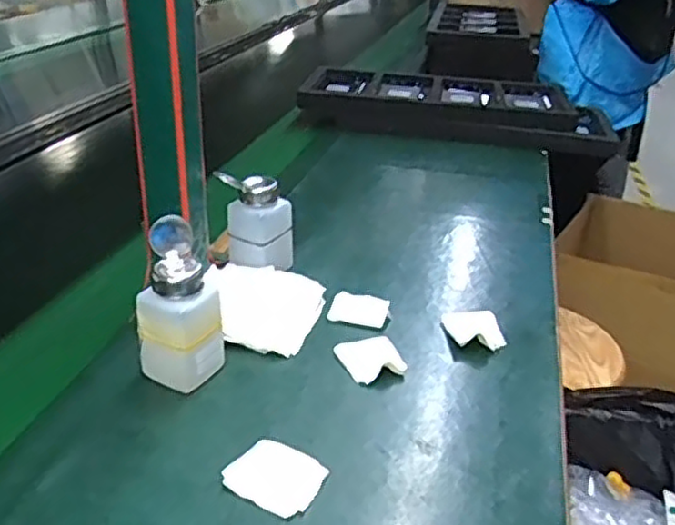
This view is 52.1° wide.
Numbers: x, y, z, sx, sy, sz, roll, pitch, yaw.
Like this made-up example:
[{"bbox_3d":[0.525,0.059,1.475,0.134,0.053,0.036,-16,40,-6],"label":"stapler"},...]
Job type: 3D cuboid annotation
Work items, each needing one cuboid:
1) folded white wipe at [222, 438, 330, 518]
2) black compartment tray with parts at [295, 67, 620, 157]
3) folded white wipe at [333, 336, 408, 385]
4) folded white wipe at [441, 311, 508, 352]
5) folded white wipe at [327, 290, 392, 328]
[{"bbox_3d":[-0.041,0.147,0.479,0.060,0.009,0.052,17,31,27],"label":"folded white wipe"},{"bbox_3d":[0.210,-0.286,1.262,0.553,0.070,0.232,8,28,11],"label":"black compartment tray with parts"},{"bbox_3d":[0.030,0.083,0.607,0.050,0.009,0.058,-9,29,-20],"label":"folded white wipe"},{"bbox_3d":[0.129,0.064,0.647,0.052,0.015,0.051,-2,28,-7],"label":"folded white wipe"},{"bbox_3d":[0.023,0.046,0.679,0.058,0.007,0.051,8,28,11],"label":"folded white wipe"}]

